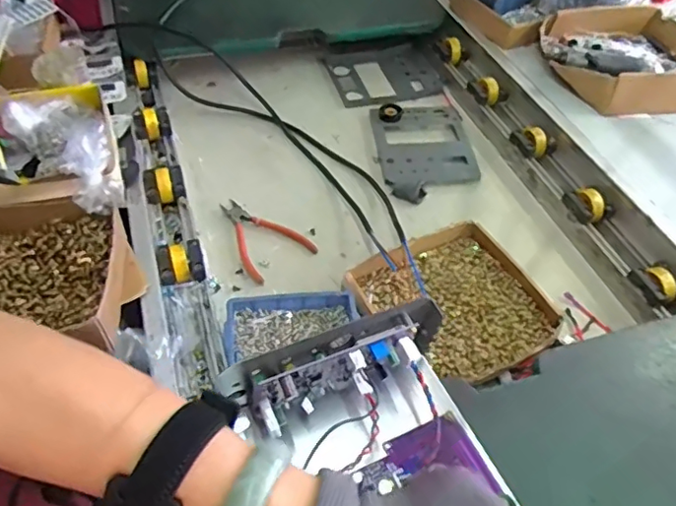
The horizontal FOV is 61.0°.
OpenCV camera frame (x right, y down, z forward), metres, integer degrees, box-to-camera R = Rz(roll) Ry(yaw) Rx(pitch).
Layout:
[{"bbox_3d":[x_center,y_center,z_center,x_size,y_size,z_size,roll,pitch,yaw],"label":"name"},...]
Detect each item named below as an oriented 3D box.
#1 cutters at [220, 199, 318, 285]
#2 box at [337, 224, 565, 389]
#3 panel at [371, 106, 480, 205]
[{"bbox_3d":[-0.111,-0.022,0.785,0.100,0.014,0.141,-36,60,-30],"label":"cutters"},{"bbox_3d":[0.141,0.069,0.706,0.205,0.055,0.199,-23,54,-22],"label":"box"},{"bbox_3d":[0.143,-0.169,0.923,0.155,0.023,0.215,-3,49,-7],"label":"panel"}]

